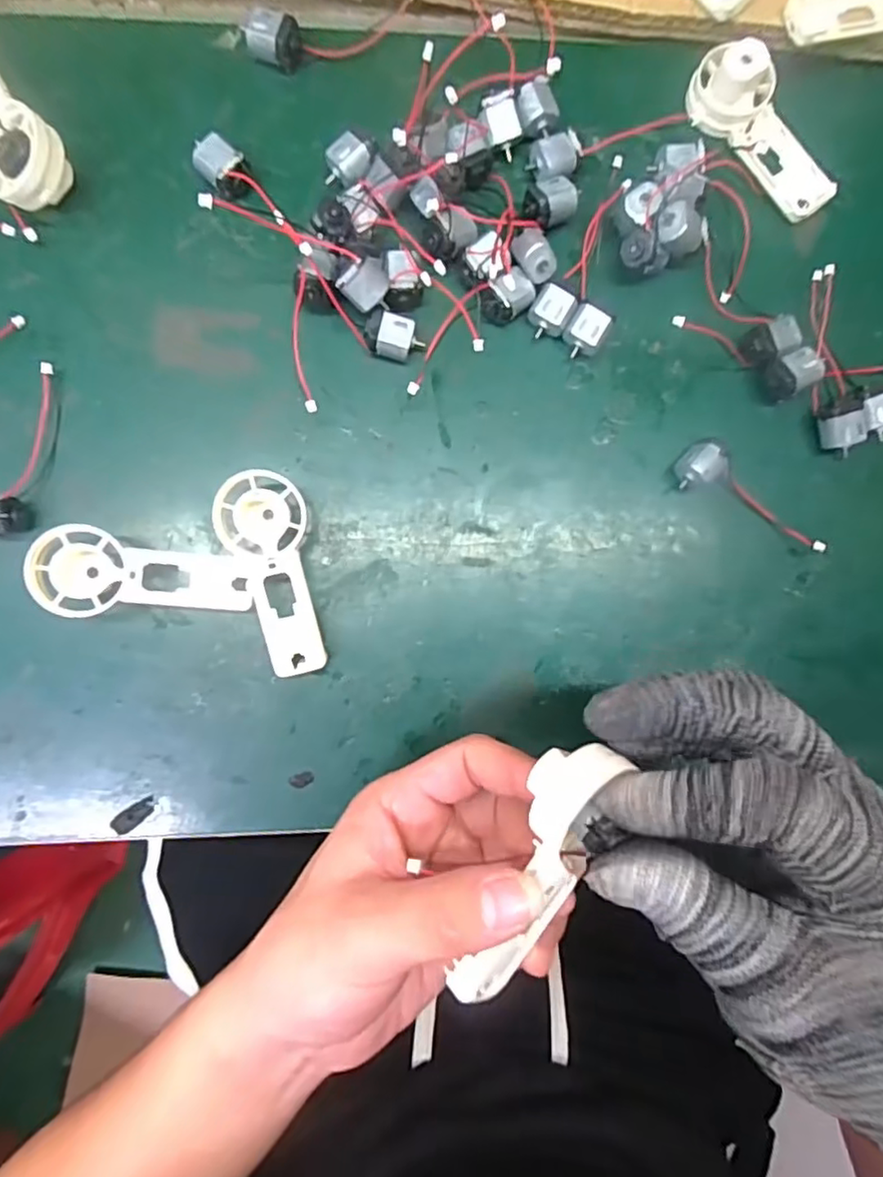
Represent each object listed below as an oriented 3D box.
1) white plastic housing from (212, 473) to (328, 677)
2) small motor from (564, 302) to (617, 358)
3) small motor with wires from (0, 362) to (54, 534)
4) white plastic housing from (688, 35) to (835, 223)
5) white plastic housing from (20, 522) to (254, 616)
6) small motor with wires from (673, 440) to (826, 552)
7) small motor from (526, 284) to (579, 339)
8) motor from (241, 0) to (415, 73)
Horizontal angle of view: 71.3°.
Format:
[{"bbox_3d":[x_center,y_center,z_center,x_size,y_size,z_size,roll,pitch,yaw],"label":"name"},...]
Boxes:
[{"bbox_3d":[-0.079,-0.006,0.291,0.038,0.025,0.094,-9,90,-4],"label":"white plastic housing"},{"bbox_3d":[0.071,-0.127,0.306,0.019,0.017,0.023,28,88,-3],"label":"small motor"},{"bbox_3d":[-0.201,-0.065,0.285,0.023,0.020,0.084,7,89,-4],"label":"small motor with wires"},{"bbox_3d":[0.164,-0.233,0.316,0.036,0.035,0.093,-43,92,-3],"label":"white plastic housing"},{"bbox_3d":[-0.135,-0.002,0.285,0.092,0.028,0.039,11,89,-3],"label":"white plastic housing"},{"bbox_3d":[0.161,-0.044,0.308,0.090,0.018,0.024,27,88,-3],"label":"small motor with wires"},{"bbox_3d":[0.054,-0.136,0.305,0.019,0.015,0.024,29,88,-3],"label":"small motor"},{"bbox_3d":[-0.054,-0.276,0.305,0.085,0.017,0.021,-13,90,-4],"label":"motor"}]

